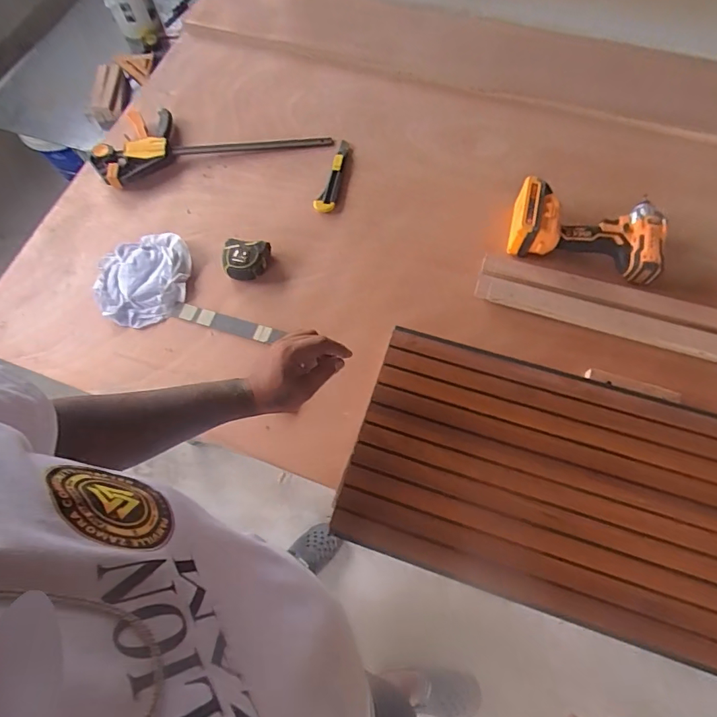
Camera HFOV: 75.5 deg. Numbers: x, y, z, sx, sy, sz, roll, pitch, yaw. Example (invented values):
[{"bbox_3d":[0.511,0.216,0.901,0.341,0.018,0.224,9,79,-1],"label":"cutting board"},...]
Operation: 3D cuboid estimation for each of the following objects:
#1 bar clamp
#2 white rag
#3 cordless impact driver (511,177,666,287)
[{"bbox_3d":[-0.295,-0.451,0.943,0.471,0.047,0.210,-8,62,-2],"label":"bar clamp"},{"bbox_3d":[-0.374,-0.138,0.806,0.171,0.033,0.167,-19,68,-4],"label":"white rag"},{"bbox_3d":[0.359,-0.201,0.739,0.226,0.071,0.133,12,70,9],"label":"cordless impact driver"}]

